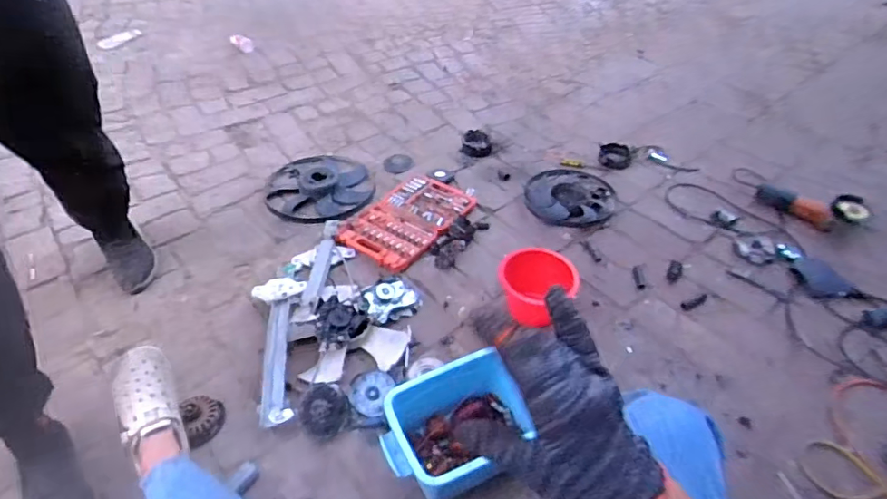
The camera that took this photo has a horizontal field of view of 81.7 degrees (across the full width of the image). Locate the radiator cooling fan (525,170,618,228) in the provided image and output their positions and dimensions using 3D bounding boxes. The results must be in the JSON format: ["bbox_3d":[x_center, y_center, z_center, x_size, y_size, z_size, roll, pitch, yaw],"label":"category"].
[{"bbox_3d":[0.391,-0.169,1.576,0.263,0.057,0.272,1,44,-1],"label":"radiator cooling fan"}]

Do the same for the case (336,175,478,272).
[{"bbox_3d":[-0.099,-0.091,1.516,0.278,0.035,0.393,27,53,33],"label":"case"}]

